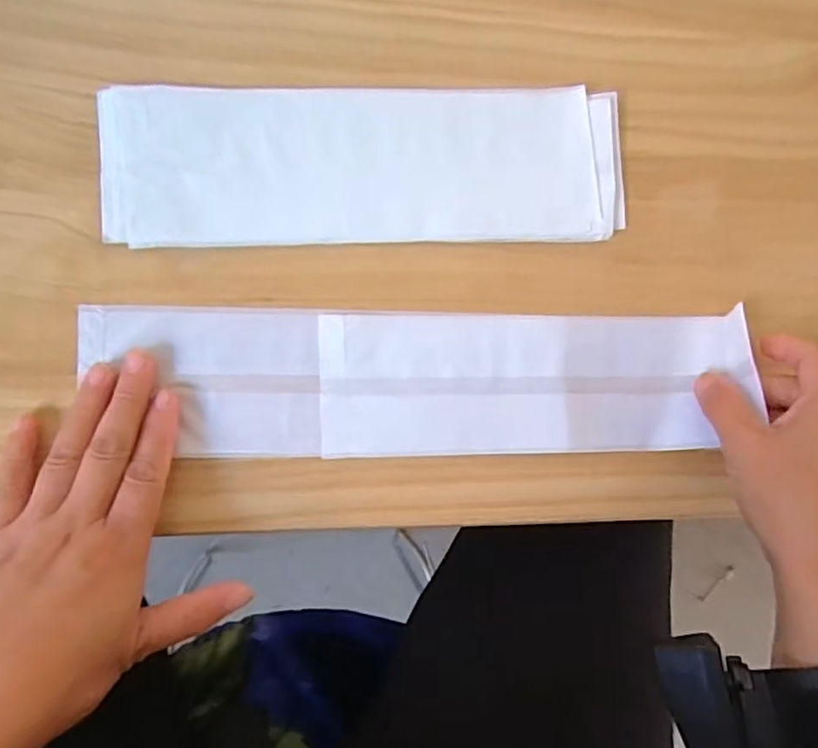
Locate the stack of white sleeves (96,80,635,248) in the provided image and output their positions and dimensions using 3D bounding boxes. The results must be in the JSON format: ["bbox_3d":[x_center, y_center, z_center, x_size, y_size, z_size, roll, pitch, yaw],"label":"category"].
[{"bbox_3d":[-0.017,-0.113,0.335,0.271,0.009,0.086,-3,86,-9],"label":"stack of white sleeves"}]

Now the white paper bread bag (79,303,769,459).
[{"bbox_3d":[0.013,0.005,0.331,0.340,0.010,0.075,0,85,-9],"label":"white paper bread bag"}]

